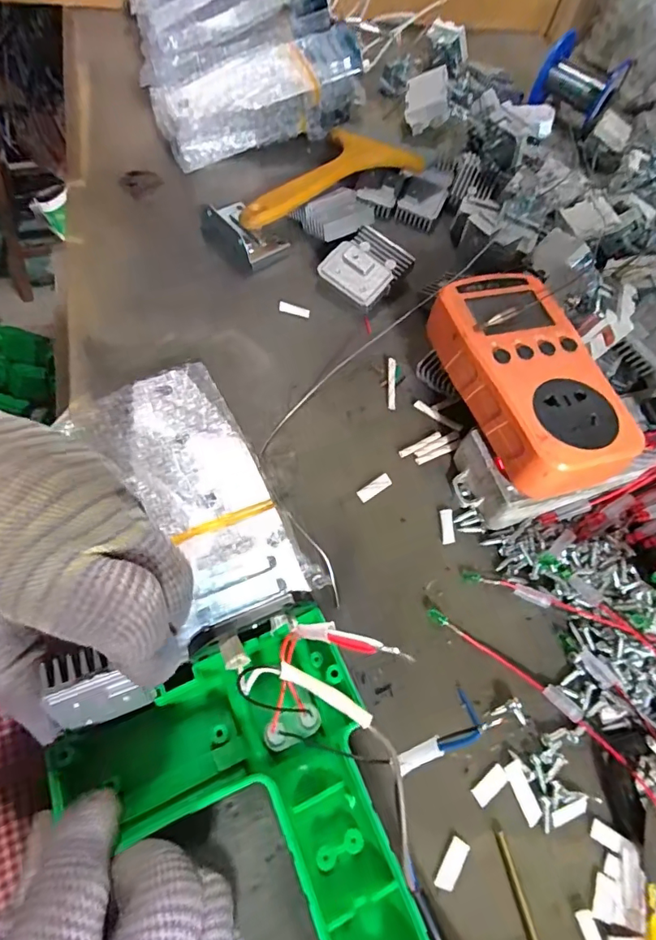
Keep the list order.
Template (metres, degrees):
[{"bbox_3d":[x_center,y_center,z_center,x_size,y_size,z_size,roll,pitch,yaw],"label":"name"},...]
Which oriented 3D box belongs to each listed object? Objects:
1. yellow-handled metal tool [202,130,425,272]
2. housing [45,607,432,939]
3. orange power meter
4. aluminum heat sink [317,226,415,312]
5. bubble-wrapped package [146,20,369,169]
[{"bbox_3d":[-0.017,-0.212,0.371,0.171,0.026,0.071,-36,71,-19],"label":"yellow-handled metal tool"},{"bbox_3d":[-0.024,0.145,0.186,0.113,0.030,0.149,-23,67,-14],"label":"housing"},{"bbox_3d":[0.105,-0.051,0.263,0.068,0.026,0.126,-13,65,-10],"label":"orange power meter"},{"bbox_3d":[0.026,-0.142,0.348,0.046,0.017,0.057,39,67,15],"label":"aluminum heat sink"},{"bbox_3d":[-0.055,-0.302,0.401,0.165,0.056,0.072,-13,65,-14],"label":"bubble-wrapped package"}]

